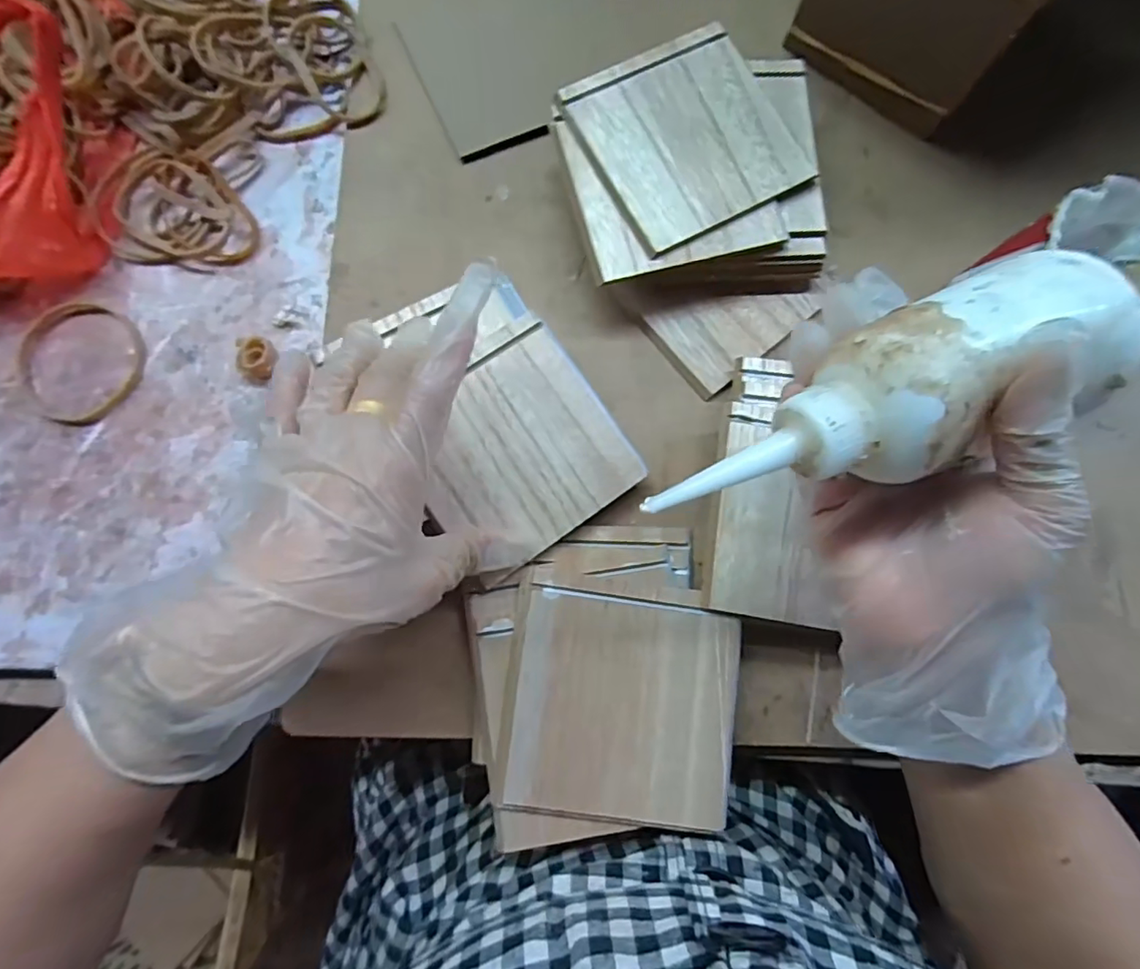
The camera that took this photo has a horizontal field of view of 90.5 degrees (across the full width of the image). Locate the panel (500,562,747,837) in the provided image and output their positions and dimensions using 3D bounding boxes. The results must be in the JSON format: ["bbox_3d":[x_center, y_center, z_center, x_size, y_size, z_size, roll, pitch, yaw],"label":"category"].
[{"bbox_3d":[0.025,0.102,0.274,0.110,0.006,0.109,8,80,-1],"label":"panel"}]

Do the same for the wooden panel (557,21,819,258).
[{"bbox_3d":[0.063,-0.190,0.307,0.103,0.004,0.107,-28,83,-6],"label":"wooden panel"}]

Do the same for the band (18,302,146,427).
[{"bbox_3d":[-0.269,-0.068,0.308,0.070,0.004,0.065,0,81,-2],"label":"band"}]

